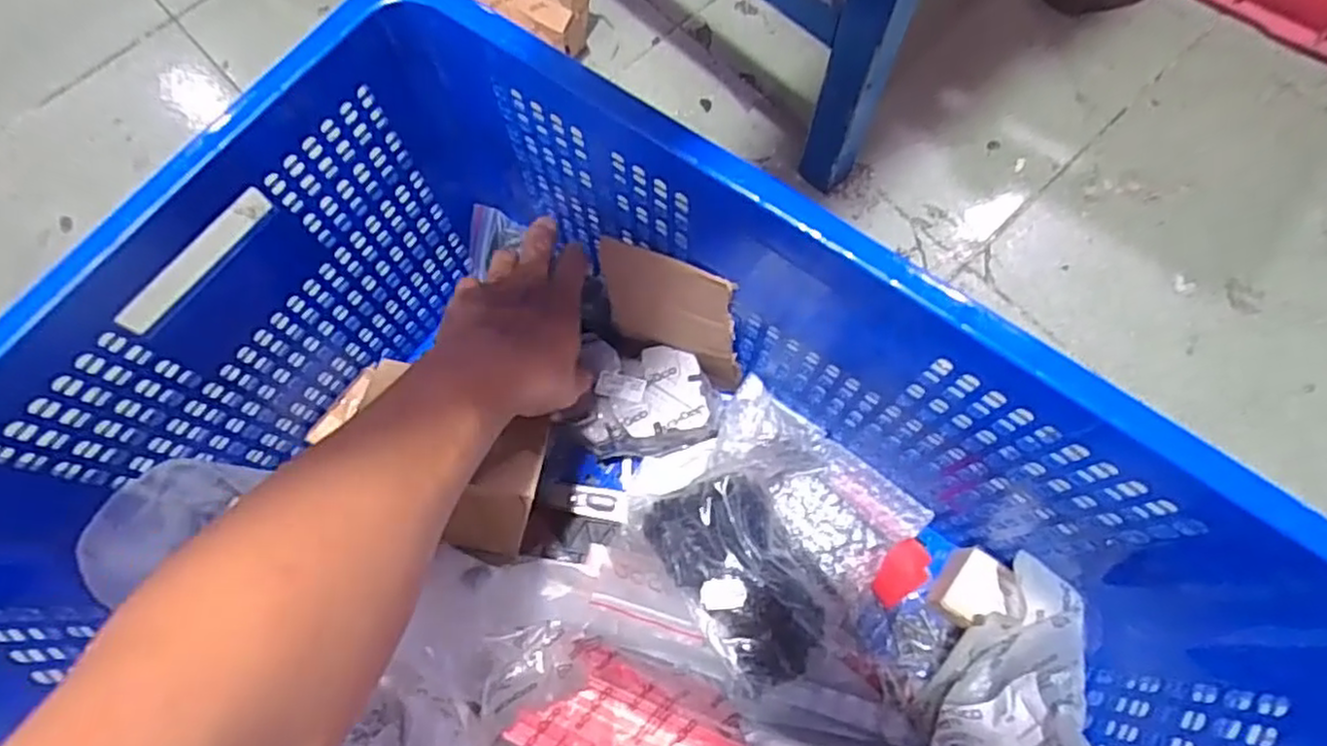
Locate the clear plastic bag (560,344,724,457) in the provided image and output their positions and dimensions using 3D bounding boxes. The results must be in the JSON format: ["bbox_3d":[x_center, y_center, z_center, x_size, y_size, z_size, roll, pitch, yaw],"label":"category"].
[{"bbox_3d":[-0.013,0.022,0.578,0.110,0.050,0.081,1,72,2],"label":"clear plastic bag"}]

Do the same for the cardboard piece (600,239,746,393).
[{"bbox_3d":[0.006,-0.042,0.532,0.103,0.136,0.012,20,63,18],"label":"cardboard piece"}]

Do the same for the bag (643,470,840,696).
[{"bbox_3d":[0.060,0.144,0.517,0.095,0.058,0.149,-34,74,-9],"label":"bag"}]

